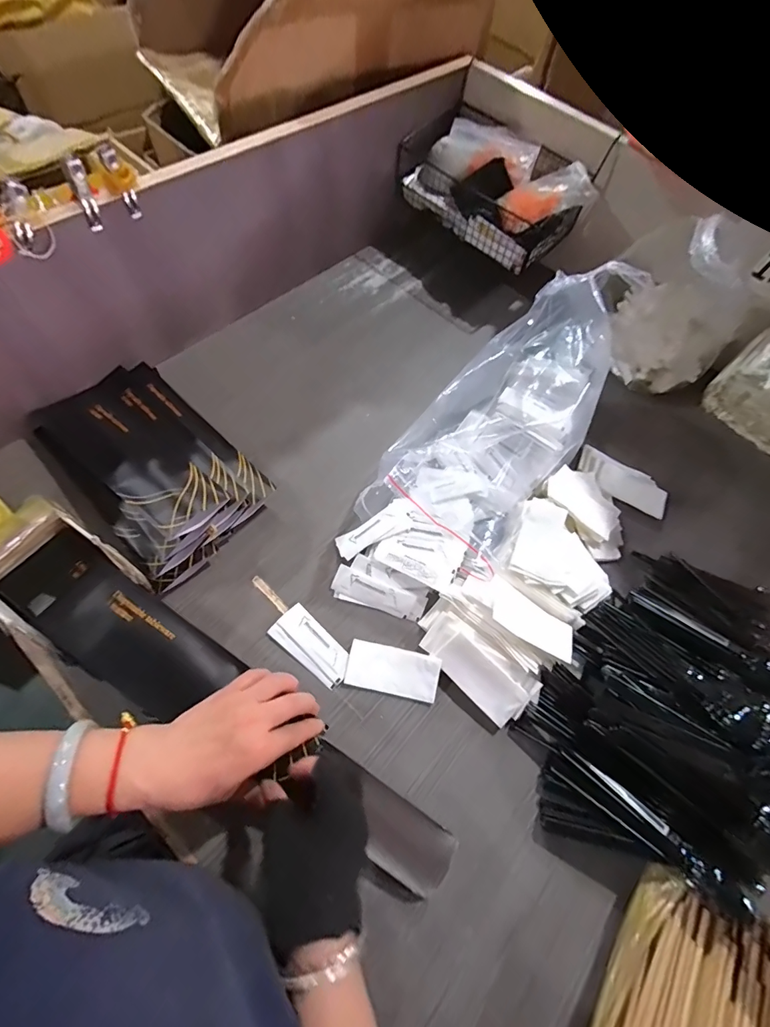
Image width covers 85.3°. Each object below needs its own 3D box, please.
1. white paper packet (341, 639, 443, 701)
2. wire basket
[{"bbox_3d":[0.009,0.168,0.446,0.096,0.010,0.046,13,65,0],"label":"white paper packet"},{"bbox_3d":[0.176,-0.522,0.667,0.159,0.097,0.282,-40,76,-20],"label":"wire basket"}]

